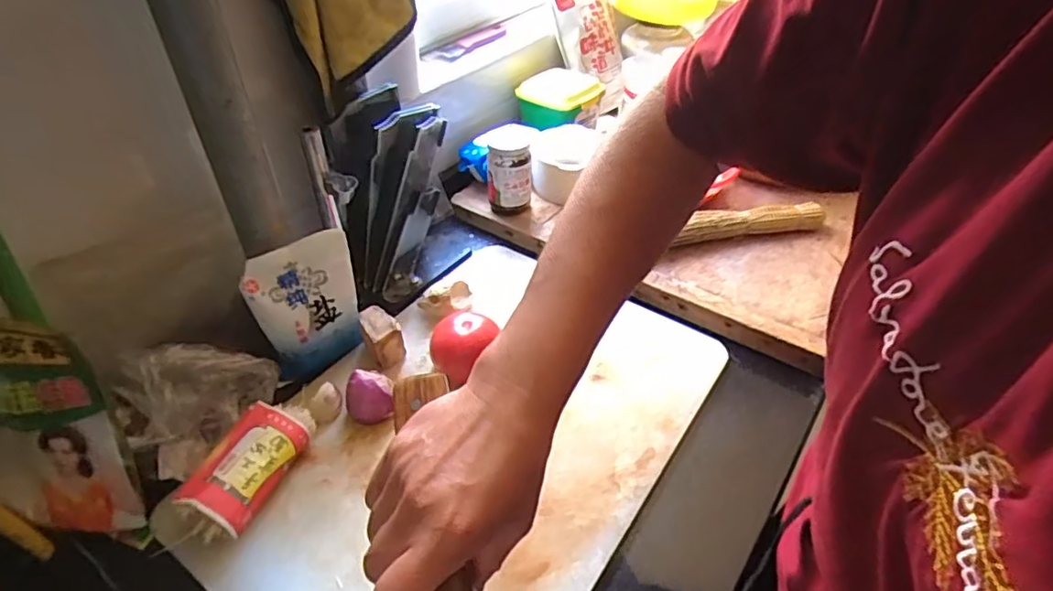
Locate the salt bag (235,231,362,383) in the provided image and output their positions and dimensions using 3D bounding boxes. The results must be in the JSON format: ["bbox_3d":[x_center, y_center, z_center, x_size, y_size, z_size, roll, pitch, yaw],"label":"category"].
[{"bbox_3d":[-0.225,0.015,0.625,0.105,0.145,0.041,-27,48,-27],"label":"salt bag"}]

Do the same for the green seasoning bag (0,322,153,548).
[{"bbox_3d":[-0.407,0.116,0.480,0.162,0.204,0.024,1,23,8],"label":"green seasoning bag"}]

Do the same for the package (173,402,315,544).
[{"bbox_3d":[-0.244,0.148,0.524,0.062,0.042,0.135,11,43,12],"label":"package"}]

